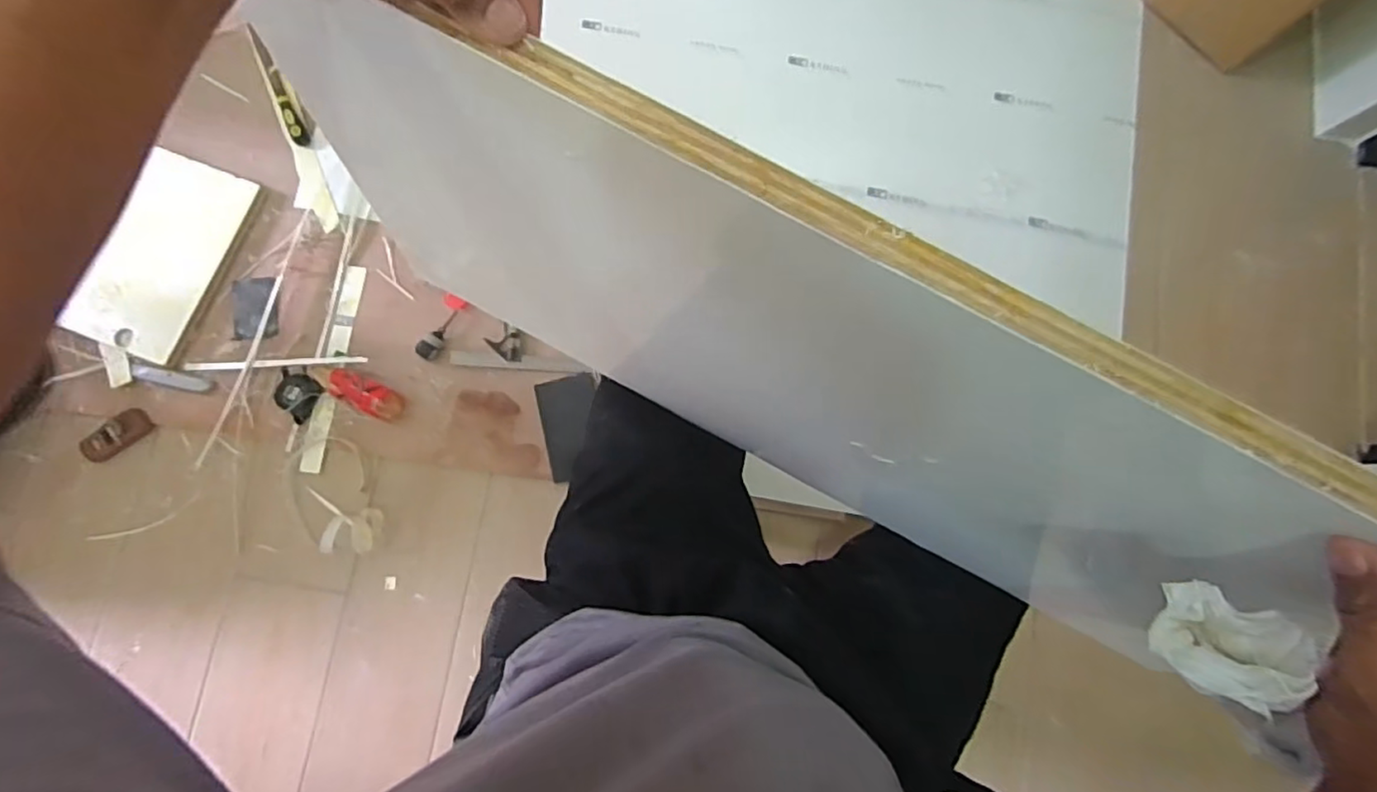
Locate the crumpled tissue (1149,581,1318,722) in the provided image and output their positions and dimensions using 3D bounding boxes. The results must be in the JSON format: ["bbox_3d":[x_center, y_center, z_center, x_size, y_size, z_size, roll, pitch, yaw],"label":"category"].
[{"bbox_3d":[0.266,0.124,0.306,0.059,0.047,0.050,26,82,2],"label":"crumpled tissue"}]

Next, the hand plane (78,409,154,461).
[{"bbox_3d":[-1.030,0.073,1.107,0.123,0.046,0.045,-40,85,-7],"label":"hand plane"}]

